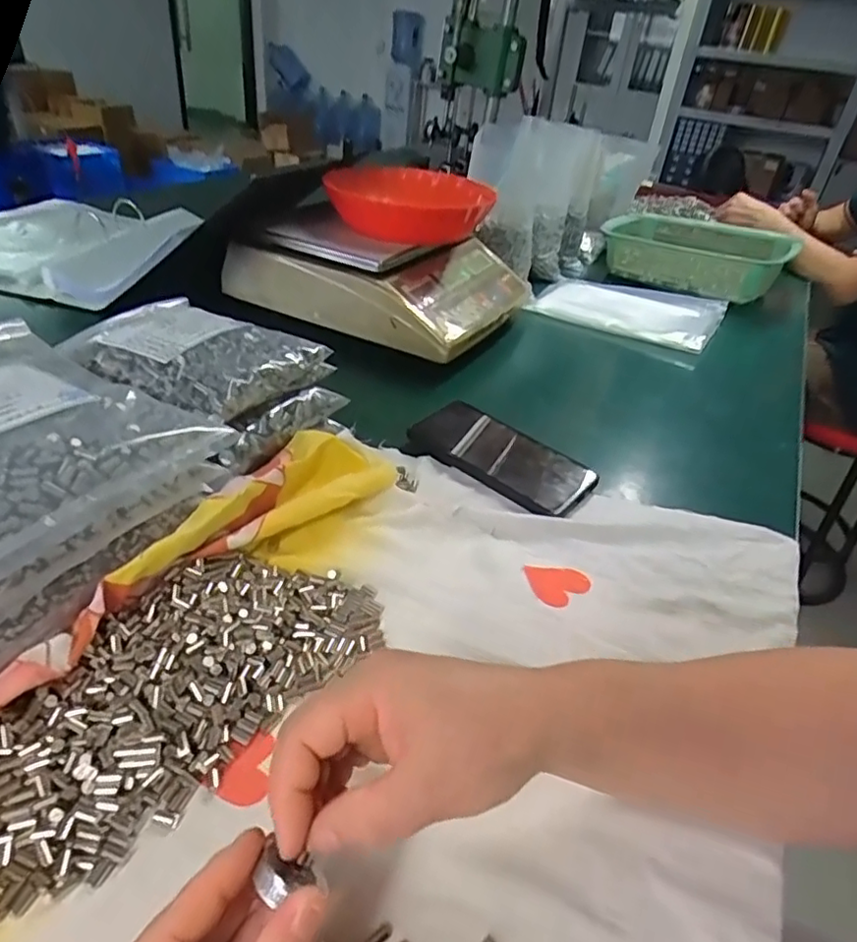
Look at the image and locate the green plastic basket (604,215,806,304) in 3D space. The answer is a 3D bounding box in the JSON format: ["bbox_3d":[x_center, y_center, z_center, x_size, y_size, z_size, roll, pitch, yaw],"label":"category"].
[{"bbox_3d":[0.454,-0.372,1.031,0.272,0.075,0.213,29,42,27],"label":"green plastic basket"}]

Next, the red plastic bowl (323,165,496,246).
[{"bbox_3d":[-0.020,-0.338,0.774,0.189,0.059,0.189,4,36,-3],"label":"red plastic bowl"}]

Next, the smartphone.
[{"bbox_3d":[0.060,-0.019,0.537,0.173,0.016,0.076,30,42,29],"label":"smartphone"}]

